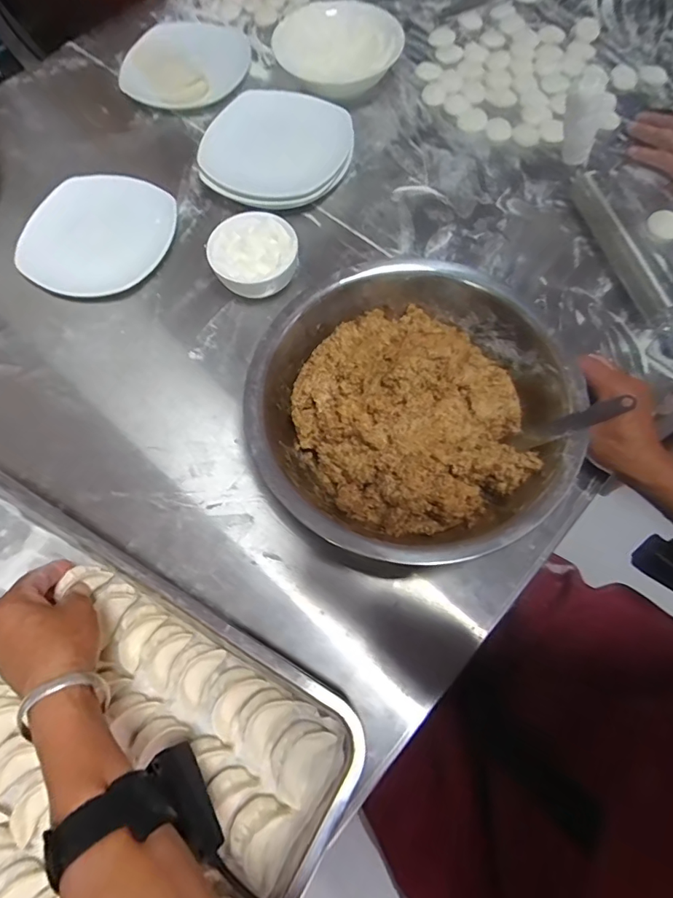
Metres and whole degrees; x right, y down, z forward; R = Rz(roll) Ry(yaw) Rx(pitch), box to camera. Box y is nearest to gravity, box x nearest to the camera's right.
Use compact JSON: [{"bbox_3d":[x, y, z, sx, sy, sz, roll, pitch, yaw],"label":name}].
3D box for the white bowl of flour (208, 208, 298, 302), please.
[{"bbox_3d":[-0.092,-0.217,0.546,0.095,0.051,0.103,-1,68,2],"label":"white bowl of flour"}]

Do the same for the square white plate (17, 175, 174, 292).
[{"bbox_3d":[-0.287,-0.262,0.582,0.162,0.035,0.166,15,70,8],"label":"square white plate"}]

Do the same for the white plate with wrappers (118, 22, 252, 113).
[{"bbox_3d":[-0.222,-0.583,0.714,0.183,0.017,0.202,7,69,5],"label":"white plate with wrappers"}]

